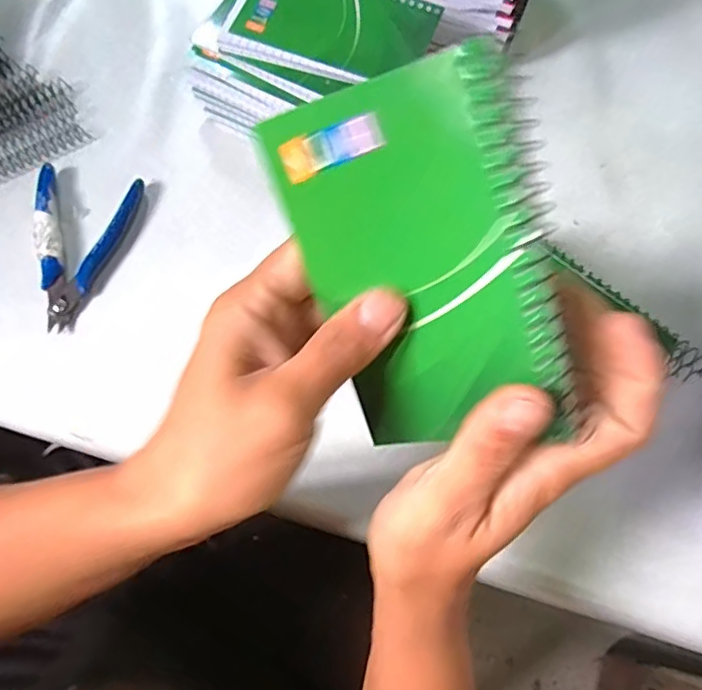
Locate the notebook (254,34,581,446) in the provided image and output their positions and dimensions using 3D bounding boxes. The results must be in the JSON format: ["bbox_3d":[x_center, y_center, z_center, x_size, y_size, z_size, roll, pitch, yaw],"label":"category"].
[{"bbox_3d":[0.025,-0.025,0.197,0.080,0.011,0.125,-14,108,20],"label":"notebook"}]

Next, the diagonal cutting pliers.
[{"bbox_3d":[-0.186,-0.066,0.384,0.068,0.010,0.116,7,68,0],"label":"diagonal cutting pliers"}]

